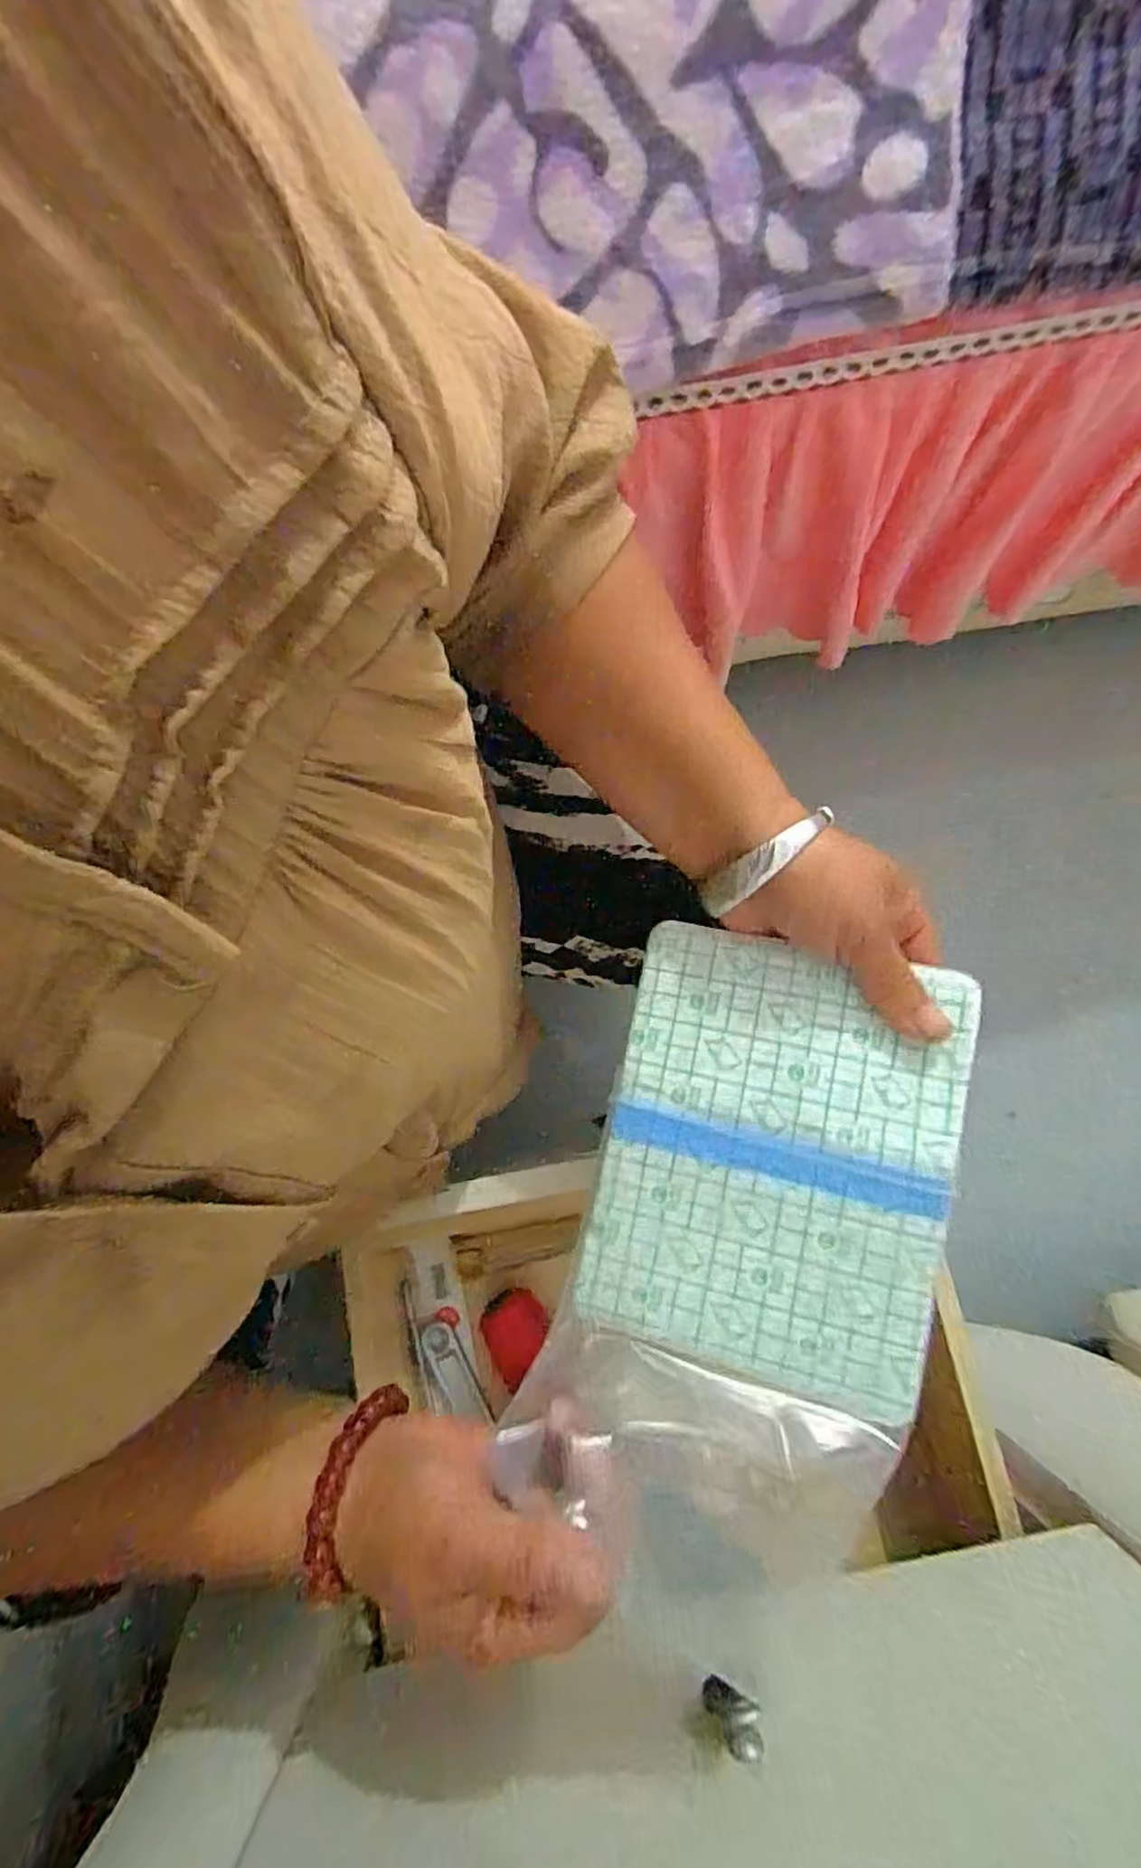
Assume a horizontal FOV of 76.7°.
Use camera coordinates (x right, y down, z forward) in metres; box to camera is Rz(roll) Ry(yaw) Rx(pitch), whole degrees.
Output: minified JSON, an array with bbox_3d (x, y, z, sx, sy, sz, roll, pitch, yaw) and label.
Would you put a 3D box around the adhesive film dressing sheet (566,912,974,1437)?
[{"bbox_3d":[0.080,0.088,0.287,0.129,0.007,0.164,11,84,14],"label":"adhesive film dressing sheet"}]

